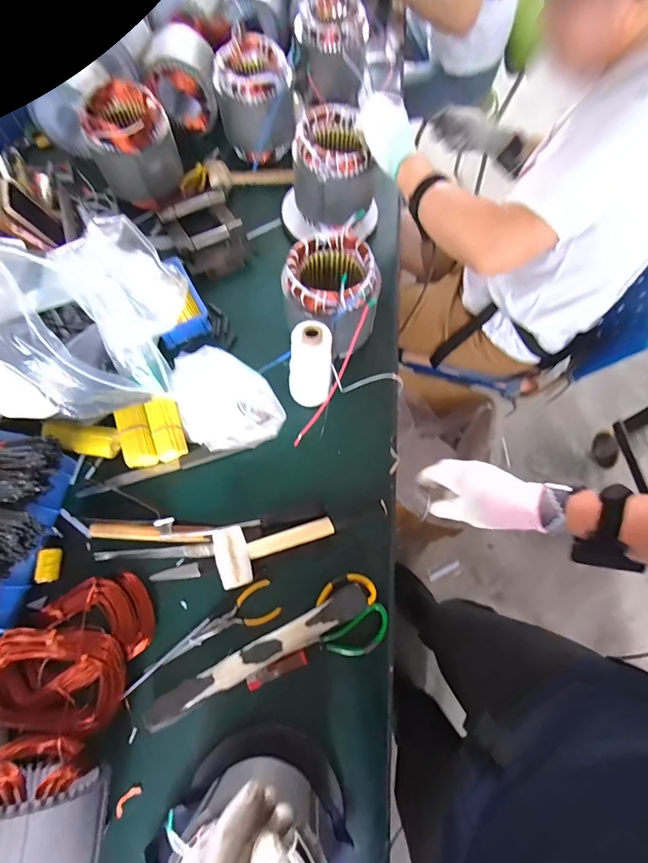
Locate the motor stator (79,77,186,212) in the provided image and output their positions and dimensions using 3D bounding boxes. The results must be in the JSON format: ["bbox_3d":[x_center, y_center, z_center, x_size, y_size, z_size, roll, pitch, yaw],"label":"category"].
[{"bbox_3d":[-0.378,-0.566,0.836,0.158,0.161,0.130,-30,74,-13],"label":"motor stator"}]

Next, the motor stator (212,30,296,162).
[{"bbox_3d":[-0.145,-0.711,0.892,0.155,0.152,0.143,-8,70,-5],"label":"motor stator"}]

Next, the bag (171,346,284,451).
[{"bbox_3d":[-0.160,-0.045,0.676,0.146,0.075,0.175,-33,75,-13],"label":"bag"}]

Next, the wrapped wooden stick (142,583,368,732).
[{"bbox_3d":[-0.085,0.302,0.562,0.325,0.047,0.043,-26,73,-11],"label":"wrapped wooden stick"}]

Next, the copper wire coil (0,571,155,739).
[{"bbox_3d":[-0.336,0.309,0.563,0.211,0.054,0.178,-23,72,-11],"label":"copper wire coil"}]

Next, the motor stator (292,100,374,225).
[{"bbox_3d":[0.015,-0.497,0.787,0.135,0.139,0.152,-4,70,-4],"label":"motor stator"}]

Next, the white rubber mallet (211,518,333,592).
[{"bbox_3d":[-0.070,0.164,0.611,0.174,0.052,0.083,-18,72,-9],"label":"white rubber mallet"}]

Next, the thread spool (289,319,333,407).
[{"bbox_3d":[-0.019,-0.099,0.642,0.064,0.148,0.062,1,70,-2],"label":"thread spool"}]

